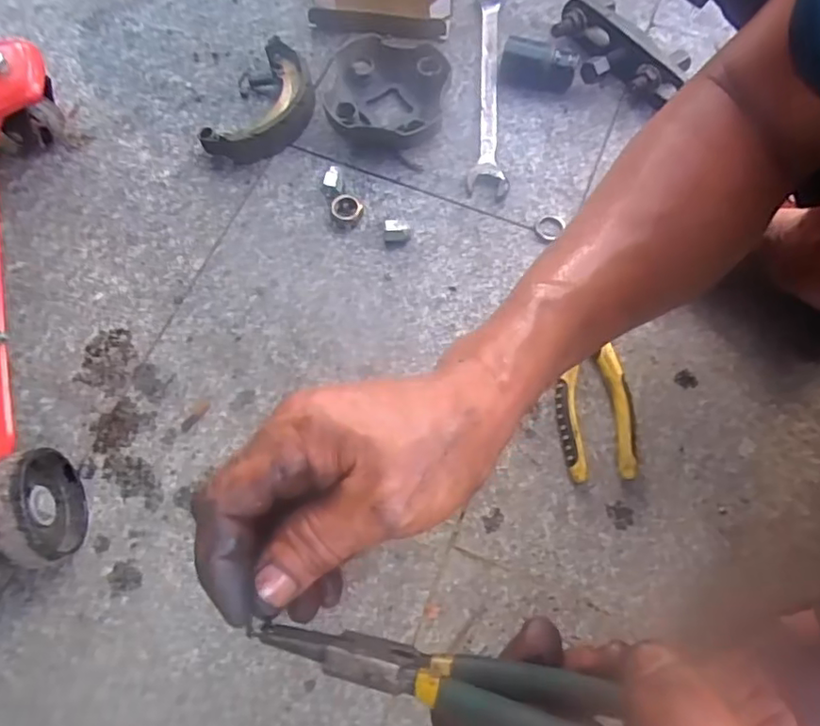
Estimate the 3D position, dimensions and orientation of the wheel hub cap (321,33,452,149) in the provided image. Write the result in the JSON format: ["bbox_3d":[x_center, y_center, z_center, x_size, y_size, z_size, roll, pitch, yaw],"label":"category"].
[{"bbox_3d":[-0.022,-0.268,0.585,0.122,0.034,0.128,0,69,-1],"label":"wheel hub cap"}]

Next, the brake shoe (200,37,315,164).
[{"bbox_3d":[-0.141,-0.255,0.582,0.080,0.033,0.140,25,71,8],"label":"brake shoe"}]

